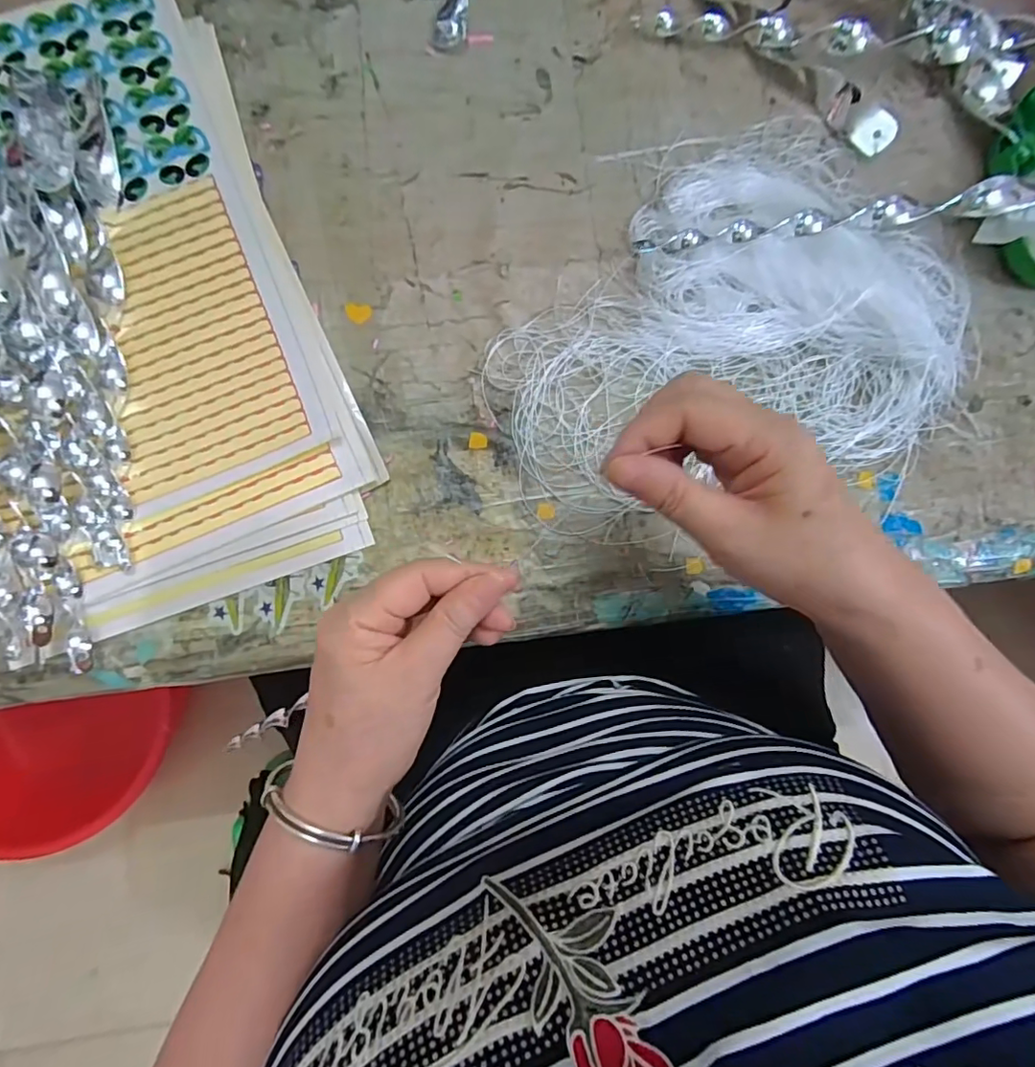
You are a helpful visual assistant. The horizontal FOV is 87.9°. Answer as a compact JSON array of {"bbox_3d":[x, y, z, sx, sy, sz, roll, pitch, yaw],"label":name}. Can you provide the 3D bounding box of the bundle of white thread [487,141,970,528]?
[{"bbox_3d":[0.139,-0.140,0.348,0.309,0.022,0.218,-12,85,-4],"label":"bundle of white thread"}]

